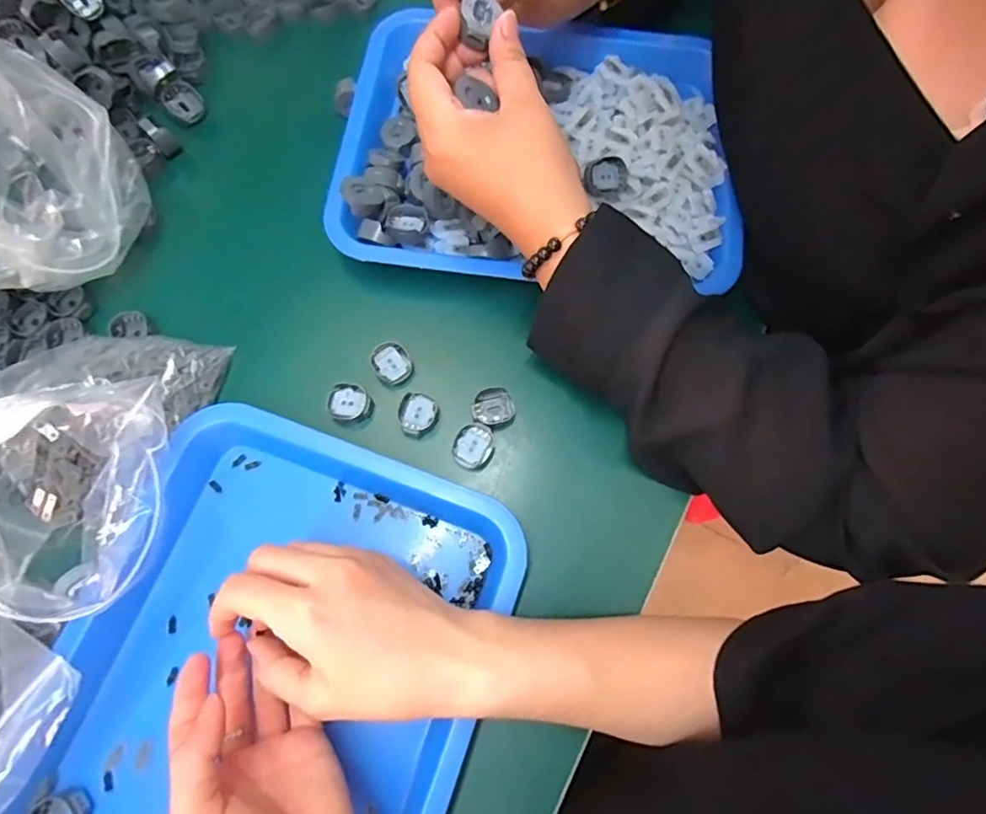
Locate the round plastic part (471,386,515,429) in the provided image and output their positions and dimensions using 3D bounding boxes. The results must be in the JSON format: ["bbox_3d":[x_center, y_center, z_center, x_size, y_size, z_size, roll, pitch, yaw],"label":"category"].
[{"bbox_3d":[0.000,0.001,0.374,0.028,0.012,0.025,-22,76,-6],"label":"round plastic part"}]

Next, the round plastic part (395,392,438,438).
[{"bbox_3d":[-0.050,0.004,0.369,0.028,0.008,0.026,0,75,0],"label":"round plastic part"}]

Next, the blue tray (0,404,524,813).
[{"bbox_3d":[-0.122,0.157,0.308,0.217,0.035,0.289,18,75,5],"label":"blue tray"}]

